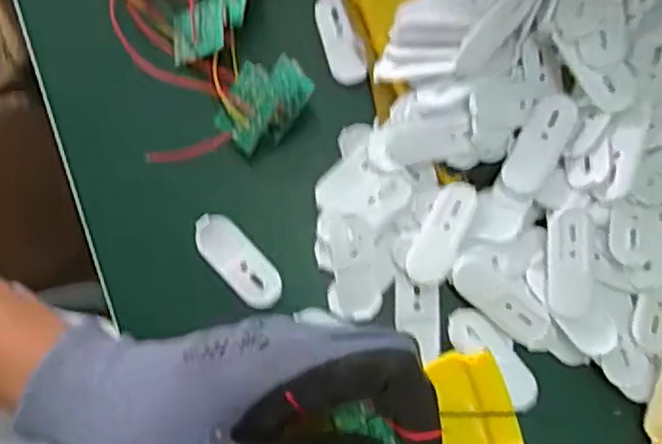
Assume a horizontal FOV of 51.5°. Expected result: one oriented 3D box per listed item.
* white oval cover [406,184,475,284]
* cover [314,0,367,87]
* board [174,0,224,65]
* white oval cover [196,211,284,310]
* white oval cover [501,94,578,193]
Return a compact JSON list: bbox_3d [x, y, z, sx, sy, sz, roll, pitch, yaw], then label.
[{"bbox_3d":[0.050,0.005,0.311,0.019,0.008,0.047,23,77,7],"label":"white oval cover"},{"bbox_3d":[0.004,-0.092,0.344,0.018,0.006,0.051,-16,76,-3],"label":"cover"},{"bbox_3d":[-0.065,-0.094,0.337,0.029,0.004,0.028,-12,77,25],"label":"board"},{"bbox_3d":[-0.044,0.018,0.322,0.020,0.004,0.052,-44,79,-10],"label":"white oval cover"},{"bbox_3d":[0.093,-0.034,0.306,0.019,0.004,0.046,29,95,8],"label":"white oval cover"}]

